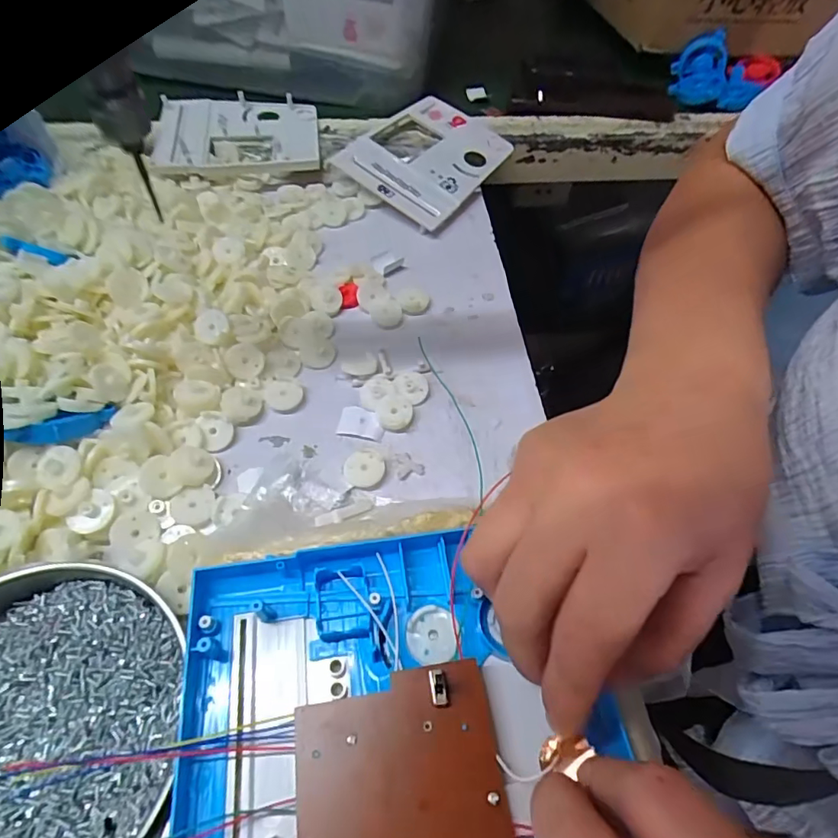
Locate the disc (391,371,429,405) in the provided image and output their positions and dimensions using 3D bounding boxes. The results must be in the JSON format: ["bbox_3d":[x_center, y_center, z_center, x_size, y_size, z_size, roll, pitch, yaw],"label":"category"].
[{"bbox_3d":[-0.005,-0.020,0.332,0.023,0.006,0.024,3,54,-3],"label":"disc"}]

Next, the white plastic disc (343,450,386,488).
[{"bbox_3d":[-0.031,0.029,0.295,0.022,0.007,0.021,3,54,-3],"label":"white plastic disc"}]

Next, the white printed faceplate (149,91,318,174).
[{"bbox_3d":[-0.167,-0.256,0.467,0.146,0.025,0.113,-6,55,-10],"label":"white printed faceplate"}]

